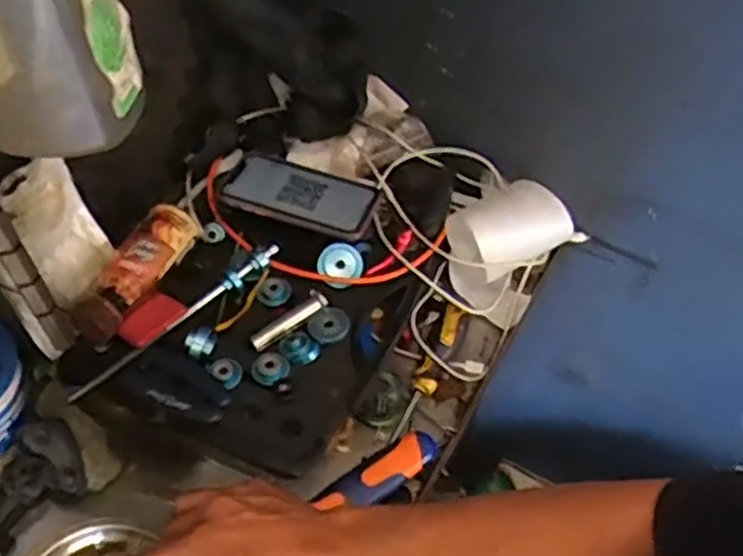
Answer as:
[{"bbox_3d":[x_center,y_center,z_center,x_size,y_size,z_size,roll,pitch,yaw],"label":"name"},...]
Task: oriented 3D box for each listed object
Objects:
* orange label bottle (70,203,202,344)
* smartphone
[{"bbox_3d":[-0.211,-0.006,0.689,0.045,0.045,0.145,21,52,11],"label":"orange label bottle"},{"bbox_3d":[-0.070,-0.085,0.753,0.149,0.015,0.087,18,52,9],"label":"smartphone"}]

